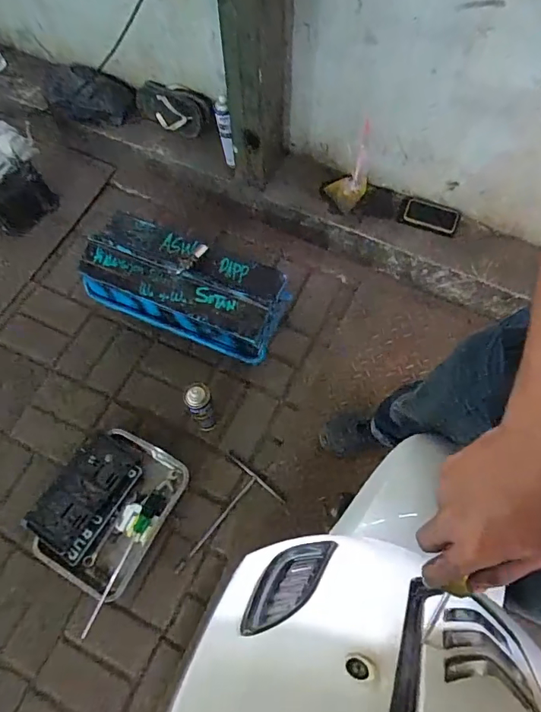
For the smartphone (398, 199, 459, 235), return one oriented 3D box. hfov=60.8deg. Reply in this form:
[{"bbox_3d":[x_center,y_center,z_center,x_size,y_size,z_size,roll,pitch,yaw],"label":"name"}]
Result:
[{"bbox_3d":[0.464,-0.410,1.354,0.167,0.010,0.071,18,104,10],"label":"smartphone"}]

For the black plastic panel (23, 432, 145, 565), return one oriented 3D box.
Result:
[{"bbox_3d":[-0.470,0.347,1.172,0.171,0.040,0.285,29,69,11],"label":"black plastic panel"}]

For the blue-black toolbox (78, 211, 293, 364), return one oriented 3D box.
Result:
[{"bbox_3d":[-0.229,-0.192,1.288,0.559,0.166,0.236,24,69,10],"label":"blue-black toolbox"}]

